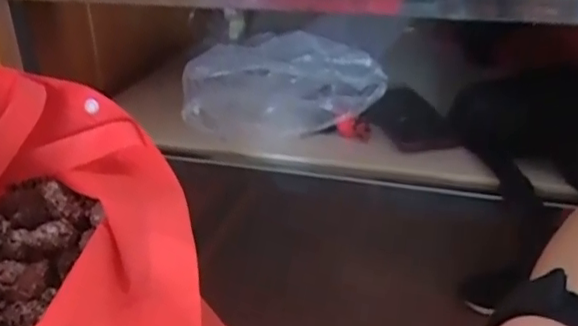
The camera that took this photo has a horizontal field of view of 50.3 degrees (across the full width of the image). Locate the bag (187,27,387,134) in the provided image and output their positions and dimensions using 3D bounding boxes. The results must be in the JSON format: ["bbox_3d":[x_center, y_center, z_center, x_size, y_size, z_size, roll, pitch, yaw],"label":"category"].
[{"bbox_3d":[-0.007,-0.088,0.693,0.213,0.091,0.071,1,27,3],"label":"bag"}]

